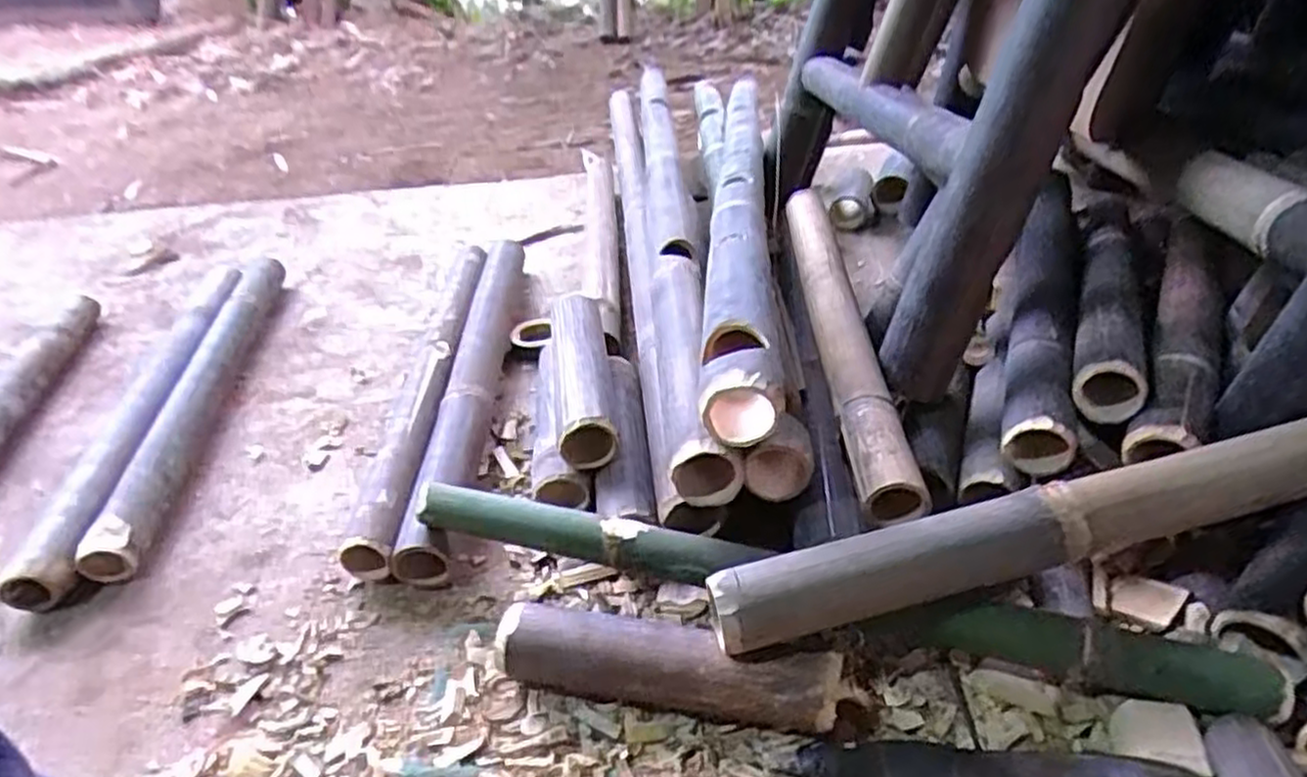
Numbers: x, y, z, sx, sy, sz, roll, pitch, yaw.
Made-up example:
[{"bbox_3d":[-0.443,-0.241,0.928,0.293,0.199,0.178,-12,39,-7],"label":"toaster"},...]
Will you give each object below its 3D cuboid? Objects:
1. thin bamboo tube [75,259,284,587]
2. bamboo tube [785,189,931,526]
[{"bbox_3d":[-0.572,-0.016,0.992,0.069,0.064,0.647,-10,36,-4],"label":"thin bamboo tube"},{"bbox_3d":[0.196,-0.083,0.841,0.057,0.053,0.581,-4,36,3],"label":"bamboo tube"}]

